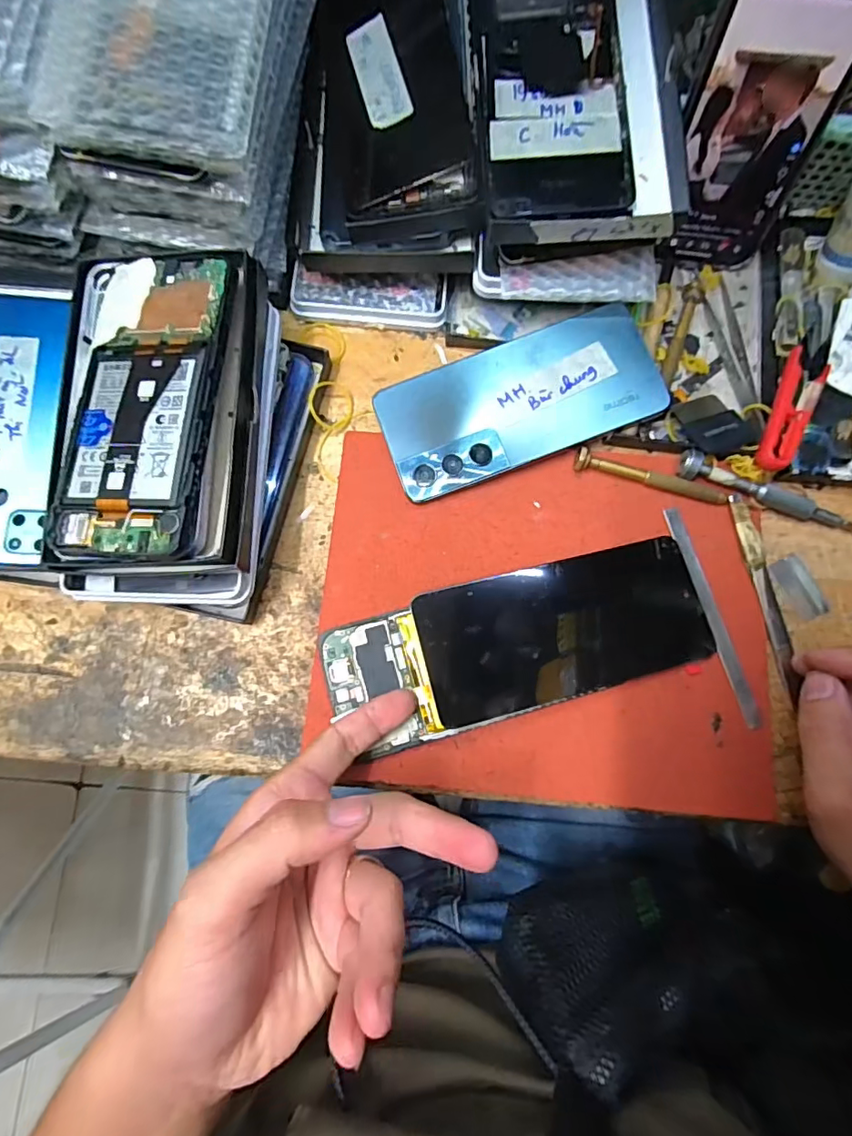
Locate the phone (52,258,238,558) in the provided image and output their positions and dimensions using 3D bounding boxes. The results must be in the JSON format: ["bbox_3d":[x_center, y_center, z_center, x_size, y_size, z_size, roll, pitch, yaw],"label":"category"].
[{"bbox_3d":[-0.144,-0.085,0.270,0.083,0.008,0.159,1,78,9],"label":"phone"}]

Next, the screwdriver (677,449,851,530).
[{"bbox_3d":[0.208,-0.041,0.312,0.124,0.013,0.014,20,80,4],"label":"screwdriver"}]

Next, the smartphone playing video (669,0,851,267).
[{"bbox_3d":[0.182,-0.243,0.289,0.076,0.152,0.005,5,60,9],"label":"smartphone playing video"}]

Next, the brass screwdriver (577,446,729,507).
[{"bbox_3d":[0.133,-0.053,0.315,0.091,0.006,0.010,17,80,3],"label":"brass screwdriver"}]

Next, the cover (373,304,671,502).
[{"bbox_3d":[0.056,-0.099,0.317,0.162,0.005,0.073,-21,84,0],"label":"cover"}]

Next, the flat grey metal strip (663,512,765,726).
[{"bbox_3d":[0.163,0.026,0.305,0.009,0.004,0.129,-17,78,3],"label":"flat grey metal strip"}]

